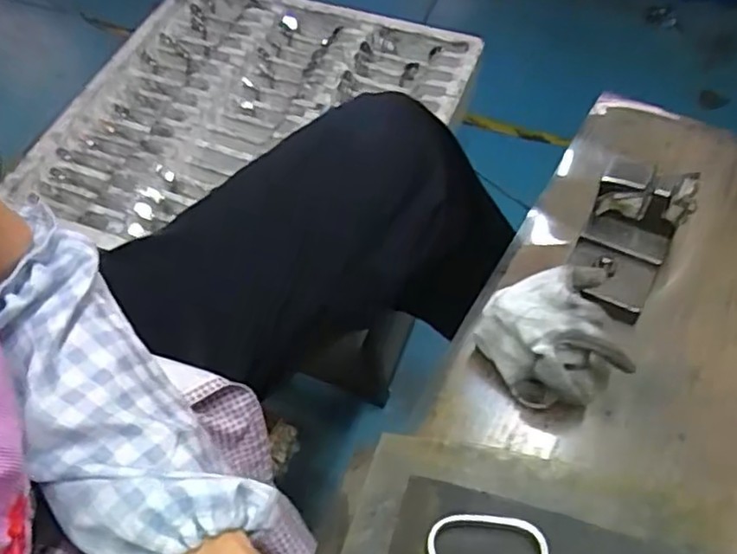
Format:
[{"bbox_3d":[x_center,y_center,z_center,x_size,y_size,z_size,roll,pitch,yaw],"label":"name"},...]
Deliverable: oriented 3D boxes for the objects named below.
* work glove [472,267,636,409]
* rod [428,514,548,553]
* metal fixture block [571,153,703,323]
[{"bbox_3d":[0.127,0.043,0.442,0.077,0.070,0.092,-33,61,-16],"label":"work glove"},{"bbox_3d":[0.071,0.168,0.382,0.095,0.011,0.052,2,52,8],"label":"rod"},{"bbox_3d":[0.190,-0.026,0.477,0.062,0.078,0.093,23,62,18],"label":"metal fixture block"}]

